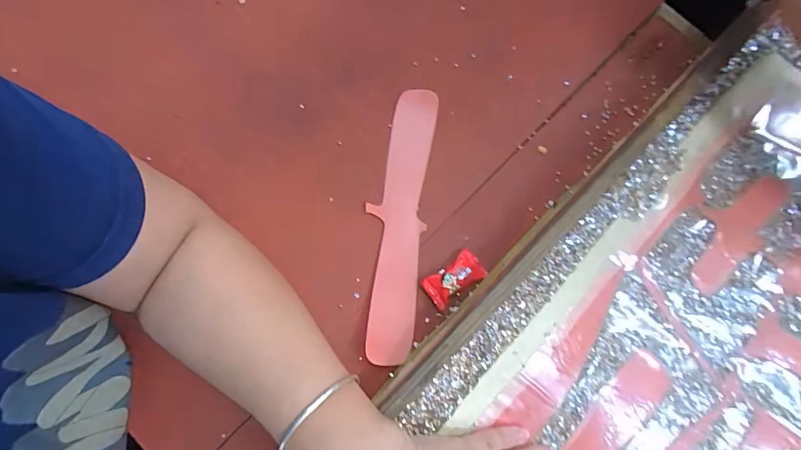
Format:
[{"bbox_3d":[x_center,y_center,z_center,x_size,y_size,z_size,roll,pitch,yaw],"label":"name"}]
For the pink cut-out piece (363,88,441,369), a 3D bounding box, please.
[{"bbox_3d":[0.000,-0.005,0.344,0.041,0.005,0.227,7,79,-3],"label":"pink cut-out piece"}]

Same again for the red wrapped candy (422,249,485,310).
[{"bbox_3d":[0.043,0.043,0.329,0.050,0.014,0.027,-35,80,-8],"label":"red wrapped candy"}]

